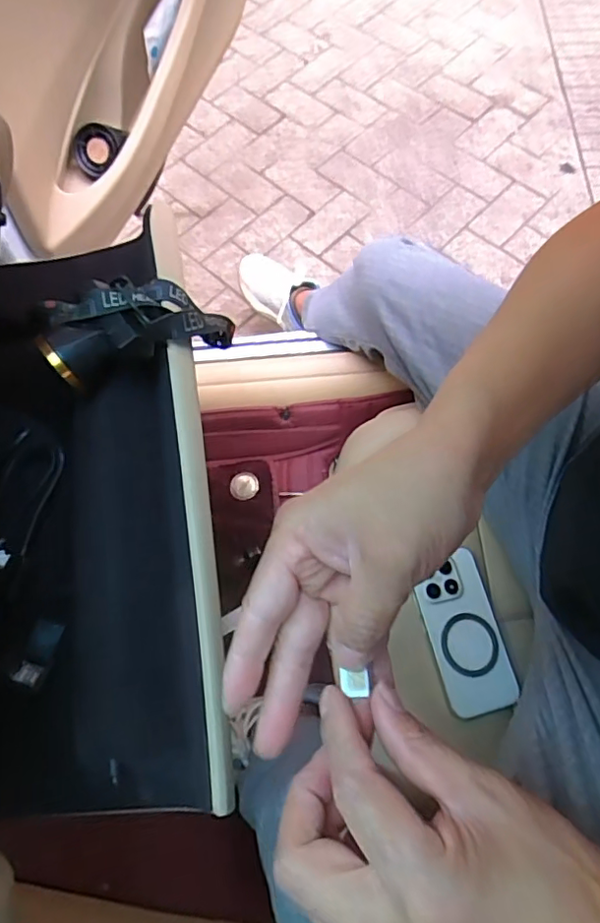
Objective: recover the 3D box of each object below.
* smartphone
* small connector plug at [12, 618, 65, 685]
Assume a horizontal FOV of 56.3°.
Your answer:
[{"bbox_3d":[0.155,0.162,0.532,0.067,0.012,0.141,-14,68,-3],"label":"smartphone"},{"bbox_3d":[-0.179,0.130,0.383,0.017,0.005,0.042,10,56,7],"label":"small connector plug"}]

